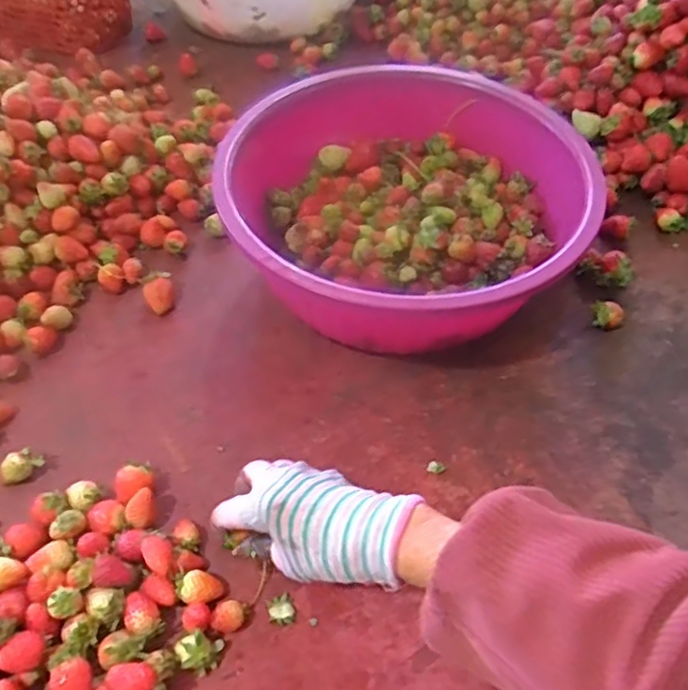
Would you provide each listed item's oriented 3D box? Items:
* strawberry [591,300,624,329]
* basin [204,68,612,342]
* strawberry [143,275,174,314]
[{"bbox_3d":[0.248,-0.028,0.605,0.029,0.020,0.027,0,51,-1],"label":"strawberry"},{"bbox_3d":[0.054,-0.123,0.604,0.321,0.126,0.301,0,51,-1],"label":"basin"},{"bbox_3d":[-0.176,-0.046,0.612,0.027,0.026,0.030,-16,54,-13],"label":"strawberry"}]

